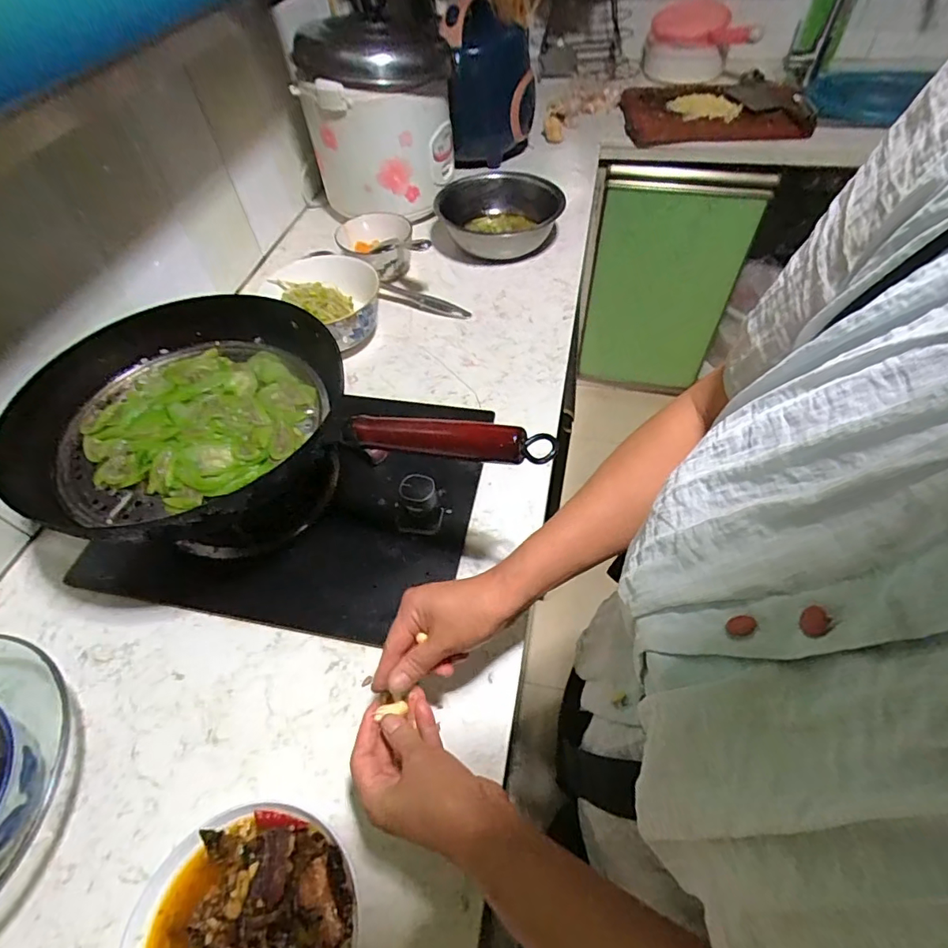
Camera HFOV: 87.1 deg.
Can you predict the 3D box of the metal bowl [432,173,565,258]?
[{"bbox_3d":[0.044,-0.473,0.914,0.216,0.074,0.224,-11,53,-4],"label":"metal bowl"}]

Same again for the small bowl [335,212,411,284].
[{"bbox_3d":[-0.167,-0.384,0.860,0.124,0.076,0.127,-2,53,3],"label":"small bowl"}]

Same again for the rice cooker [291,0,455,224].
[{"bbox_3d":[-0.171,-0.642,0.923,0.248,0.290,0.223,-39,60,-22],"label":"rice cooker"}]

